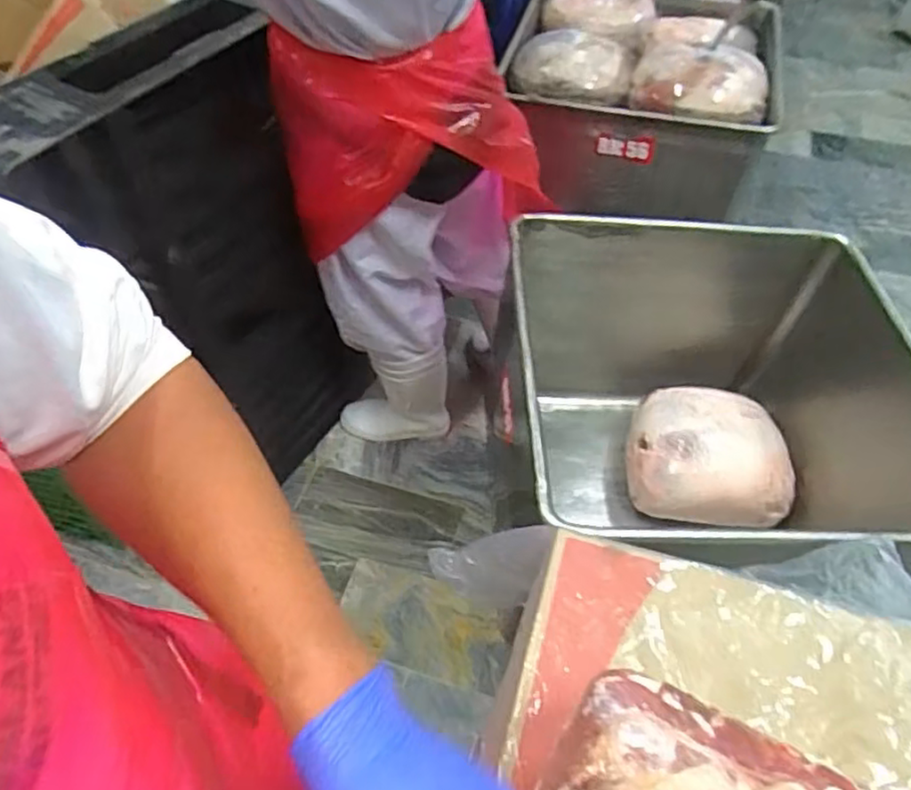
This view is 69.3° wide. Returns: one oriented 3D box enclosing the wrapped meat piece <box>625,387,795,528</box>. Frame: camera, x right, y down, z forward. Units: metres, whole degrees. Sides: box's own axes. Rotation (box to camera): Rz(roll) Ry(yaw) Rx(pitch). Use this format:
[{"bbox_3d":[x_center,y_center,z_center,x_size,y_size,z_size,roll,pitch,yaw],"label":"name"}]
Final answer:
[{"bbox_3d":[0.524,0.119,1.384,0.304,0.185,0.294,-5,52,-4],"label":"wrapped meat piece"}]

